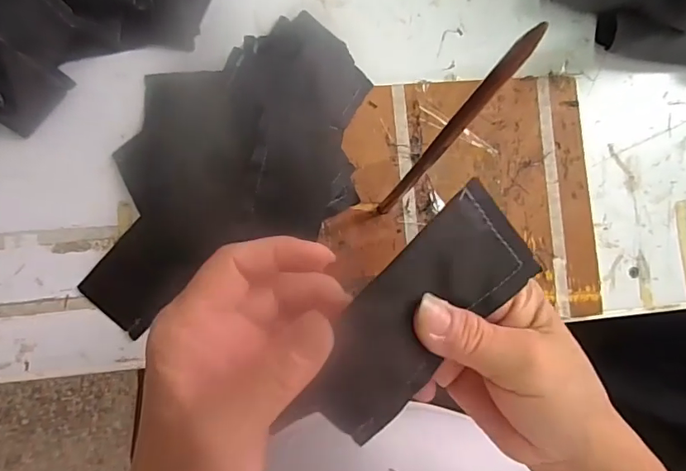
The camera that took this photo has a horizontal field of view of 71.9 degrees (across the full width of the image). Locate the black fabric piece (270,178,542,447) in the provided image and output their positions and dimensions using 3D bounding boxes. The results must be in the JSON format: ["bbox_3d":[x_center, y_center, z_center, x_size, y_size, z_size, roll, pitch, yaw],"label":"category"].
[{"bbox_3d":[0.029,0.036,0.200,0.120,0.007,0.053,-44,108,-8],"label":"black fabric piece"}]

